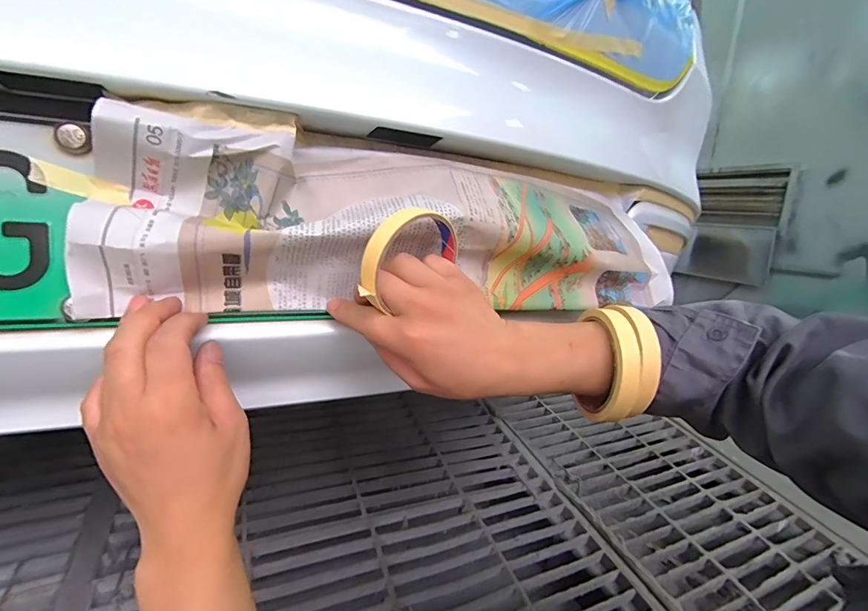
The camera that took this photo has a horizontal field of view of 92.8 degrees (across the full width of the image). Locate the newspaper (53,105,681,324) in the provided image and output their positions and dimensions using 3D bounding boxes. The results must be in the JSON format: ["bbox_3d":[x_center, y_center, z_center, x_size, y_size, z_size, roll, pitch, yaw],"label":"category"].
[{"bbox_3d":[0.002,-0.065,0.369,0.527,0.133,0.066,0,14,-24],"label":"newspaper"}]

